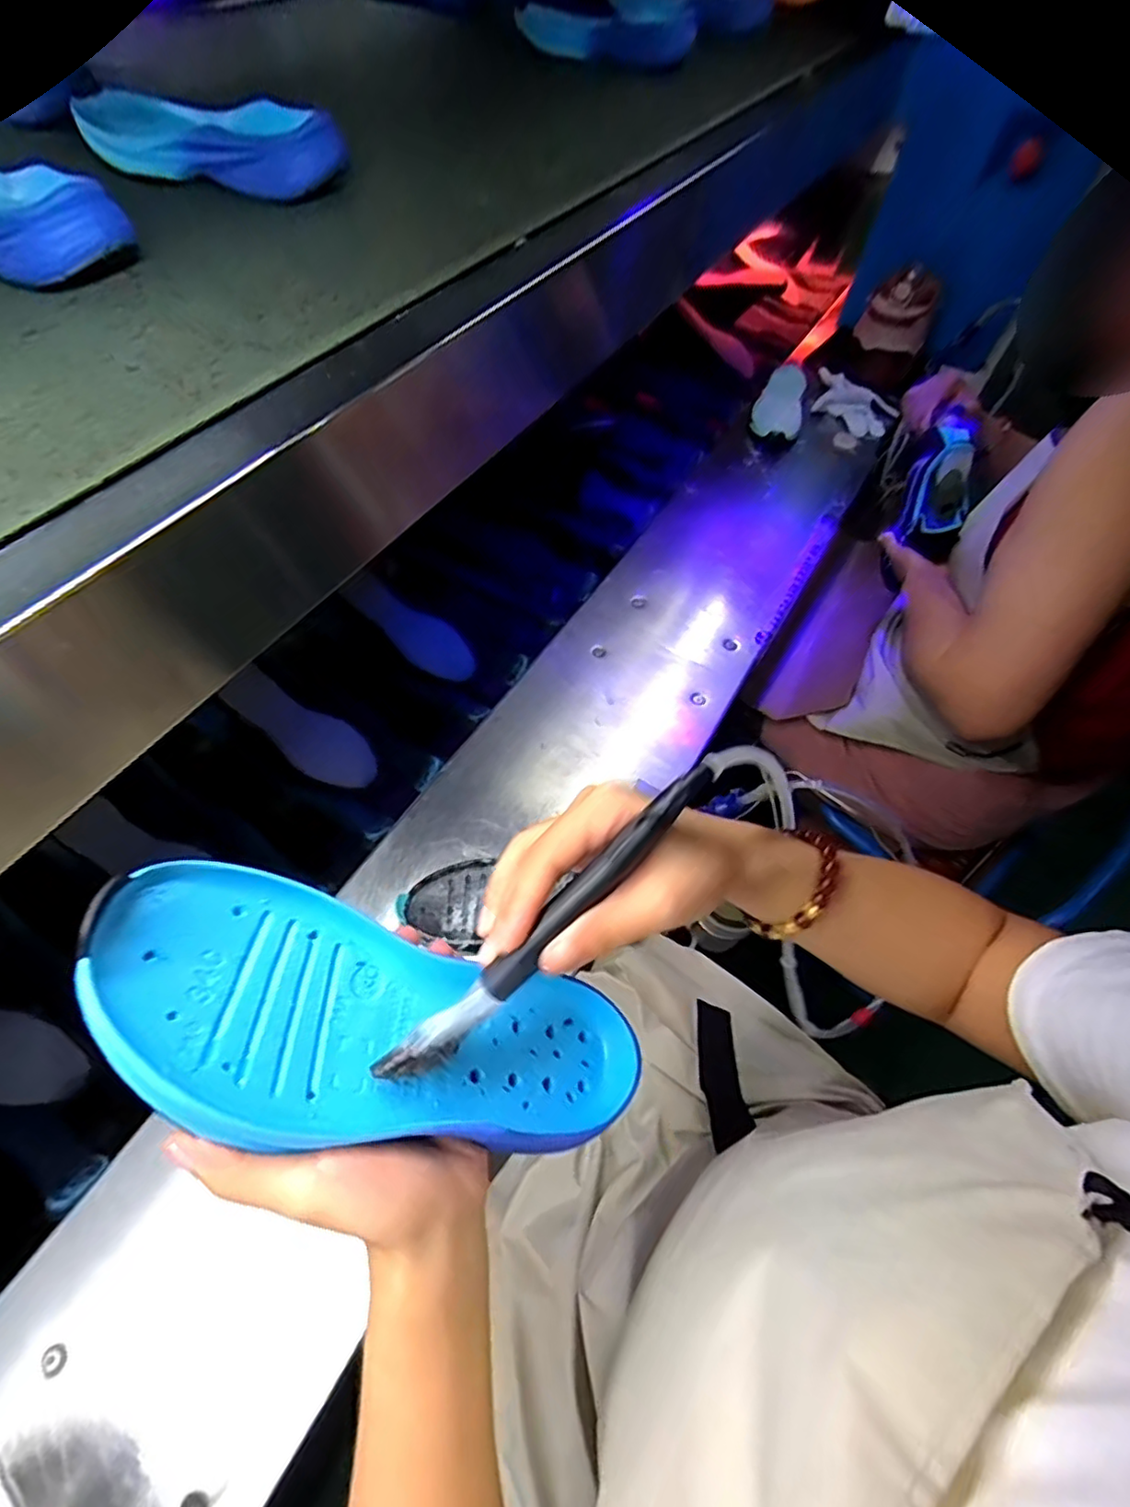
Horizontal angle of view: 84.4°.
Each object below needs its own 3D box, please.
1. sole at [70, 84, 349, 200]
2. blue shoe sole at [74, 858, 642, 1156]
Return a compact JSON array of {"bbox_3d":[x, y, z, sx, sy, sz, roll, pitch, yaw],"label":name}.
[{"bbox_3d":[-0.288,-0.485,0.493,0.244,0.041,0.076,17,59,5],"label":"sole"},{"bbox_3d":[-0.069,0.115,0.259,0.227,0.026,0.086,28,54,-25],"label":"blue shoe sole"}]

